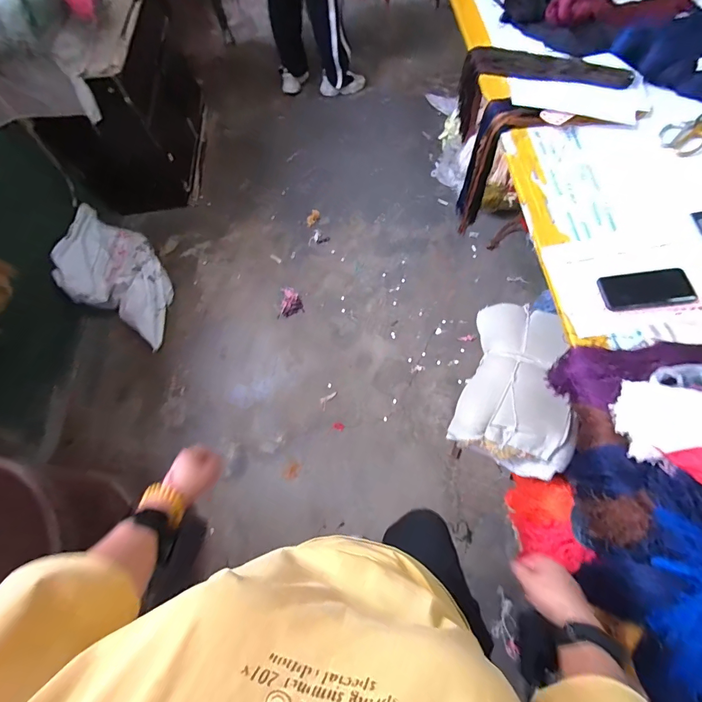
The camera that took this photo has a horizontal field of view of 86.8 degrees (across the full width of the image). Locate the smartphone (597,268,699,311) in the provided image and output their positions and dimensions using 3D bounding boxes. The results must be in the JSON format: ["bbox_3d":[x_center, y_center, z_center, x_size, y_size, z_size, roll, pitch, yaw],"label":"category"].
[{"bbox_3d":[0.601,-0.124,0.751,0.184,0.016,0.074,-8,67,1],"label":"smartphone"}]

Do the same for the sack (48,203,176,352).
[{"bbox_3d":[-0.910,-0.304,1.457,0.493,0.254,0.337,33,73,16],"label":"sack"}]

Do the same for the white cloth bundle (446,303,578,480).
[{"bbox_3d":[0.433,0.072,0.958,0.248,0.131,0.434,17,70,11],"label":"white cloth bundle"}]

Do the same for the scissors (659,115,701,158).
[{"bbox_3d":[0.863,-0.552,0.914,0.230,0.005,0.101,-33,69,-9],"label":"scissors"}]

